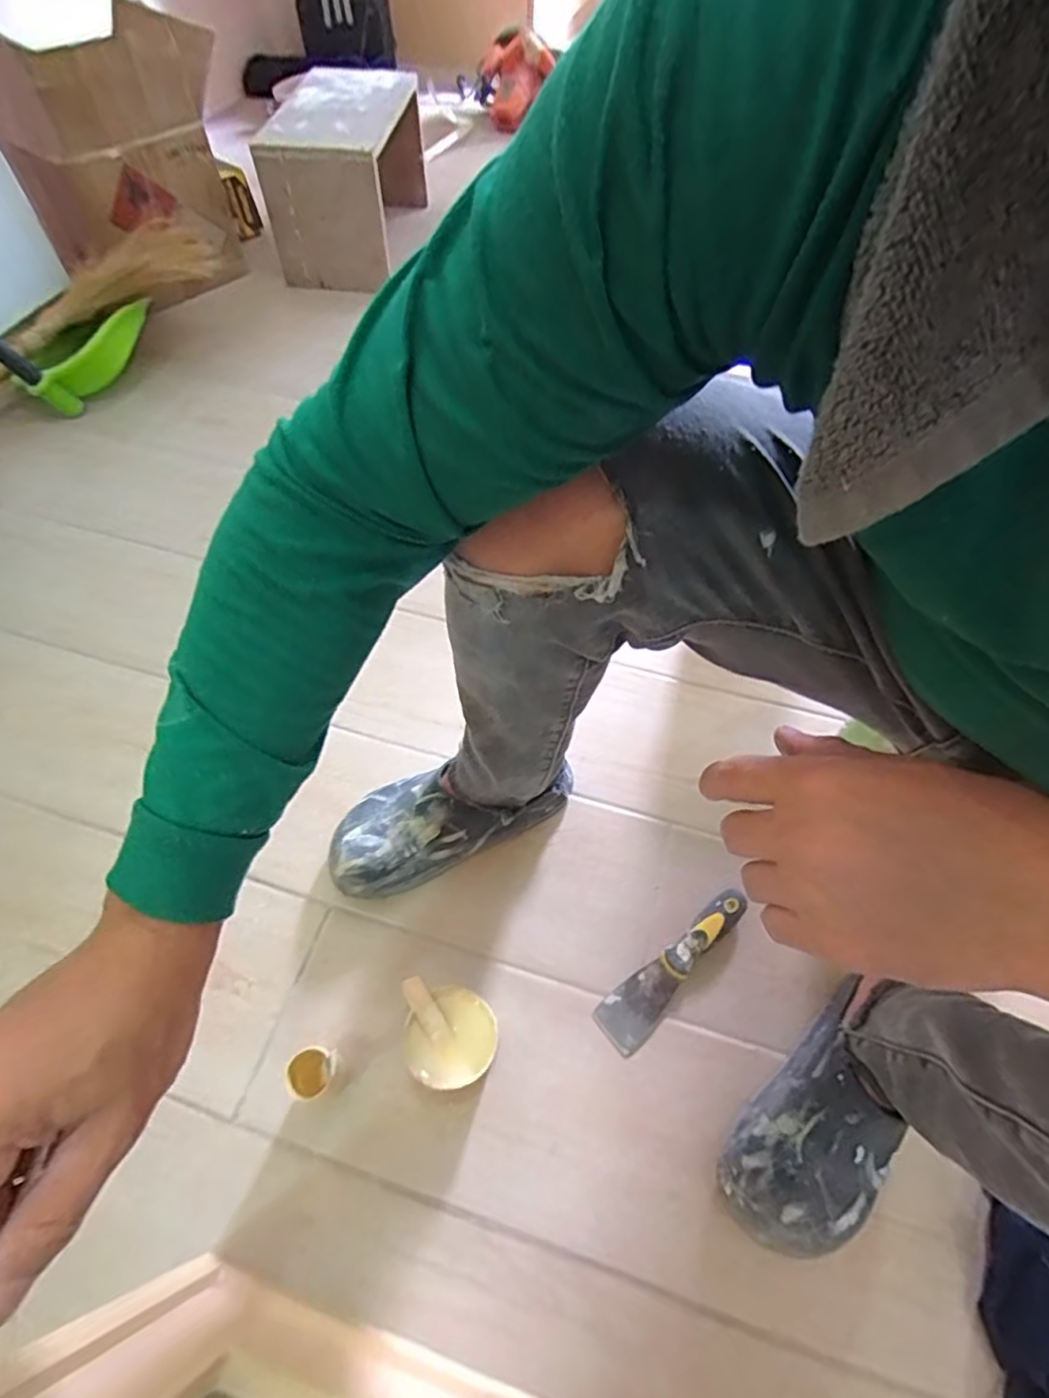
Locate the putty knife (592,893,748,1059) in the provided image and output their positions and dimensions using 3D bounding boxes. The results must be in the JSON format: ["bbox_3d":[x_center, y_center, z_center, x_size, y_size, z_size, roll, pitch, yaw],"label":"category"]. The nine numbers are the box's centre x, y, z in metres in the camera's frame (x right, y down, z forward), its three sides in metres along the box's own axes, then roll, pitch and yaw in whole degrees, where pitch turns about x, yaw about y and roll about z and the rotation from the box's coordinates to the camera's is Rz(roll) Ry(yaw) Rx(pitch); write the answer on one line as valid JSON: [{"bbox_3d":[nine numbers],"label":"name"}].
[{"bbox_3d":[0.152,0.266,0.634,0.190,0.034,0.049,-37,65,-23],"label":"putty knife"}]

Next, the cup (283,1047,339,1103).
[{"bbox_3d":[-0.186,0.335,0.562,0.044,0.068,0.040,1,57,-1],"label":"cup"}]

